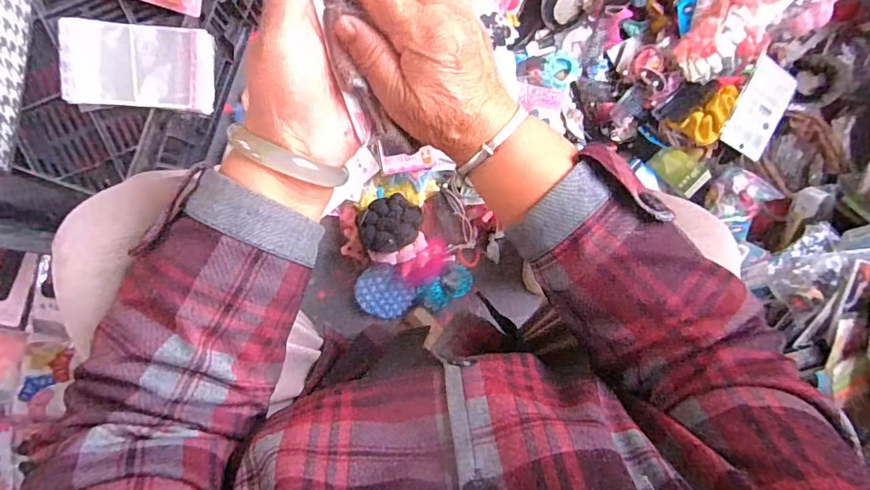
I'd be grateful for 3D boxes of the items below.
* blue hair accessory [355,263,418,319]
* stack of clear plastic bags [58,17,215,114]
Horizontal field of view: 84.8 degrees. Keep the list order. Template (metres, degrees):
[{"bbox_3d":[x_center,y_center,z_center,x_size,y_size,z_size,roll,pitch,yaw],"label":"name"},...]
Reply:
[{"bbox_3d":[-0.085,0.080,0.802,0.093,0.016,0.083,42,90,-7],"label":"blue hair accessory"},{"bbox_3d":[-0.356,-0.213,0.570,0.167,0.015,0.098,4,94,-6],"label":"stack of clear plastic bags"}]

